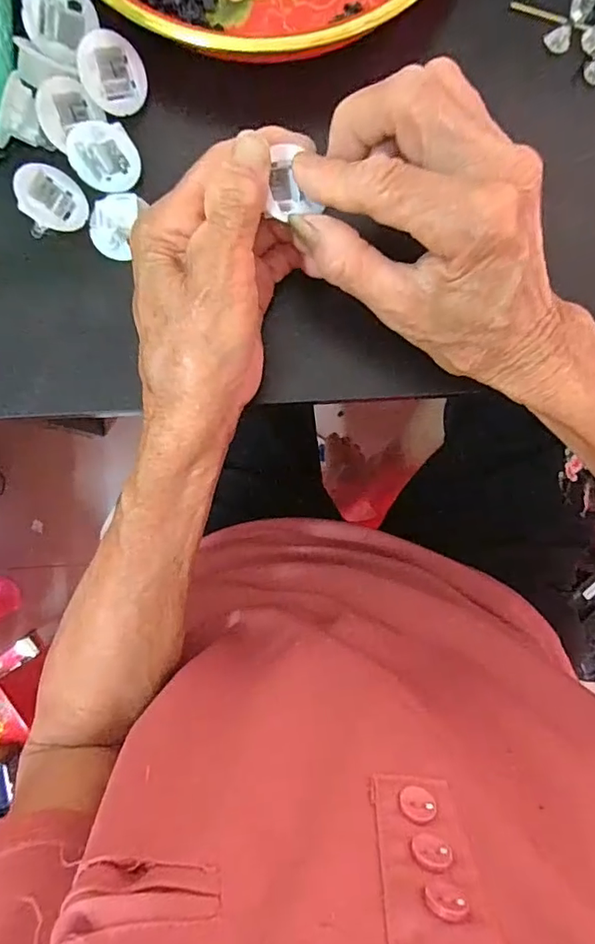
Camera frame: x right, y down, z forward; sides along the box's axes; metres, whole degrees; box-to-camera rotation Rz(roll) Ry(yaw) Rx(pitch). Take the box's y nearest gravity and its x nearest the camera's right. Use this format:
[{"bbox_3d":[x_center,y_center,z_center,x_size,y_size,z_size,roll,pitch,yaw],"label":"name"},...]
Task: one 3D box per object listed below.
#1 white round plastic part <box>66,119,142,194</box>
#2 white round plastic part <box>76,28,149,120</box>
[{"bbox_3d":[-0.091,-0.150,0.249,0.031,0.030,0.010,-6,52,-15],"label":"white round plastic part"},{"bbox_3d":[-0.091,-0.191,0.253,0.032,0.016,0.032,-18,119,-36],"label":"white round plastic part"}]

